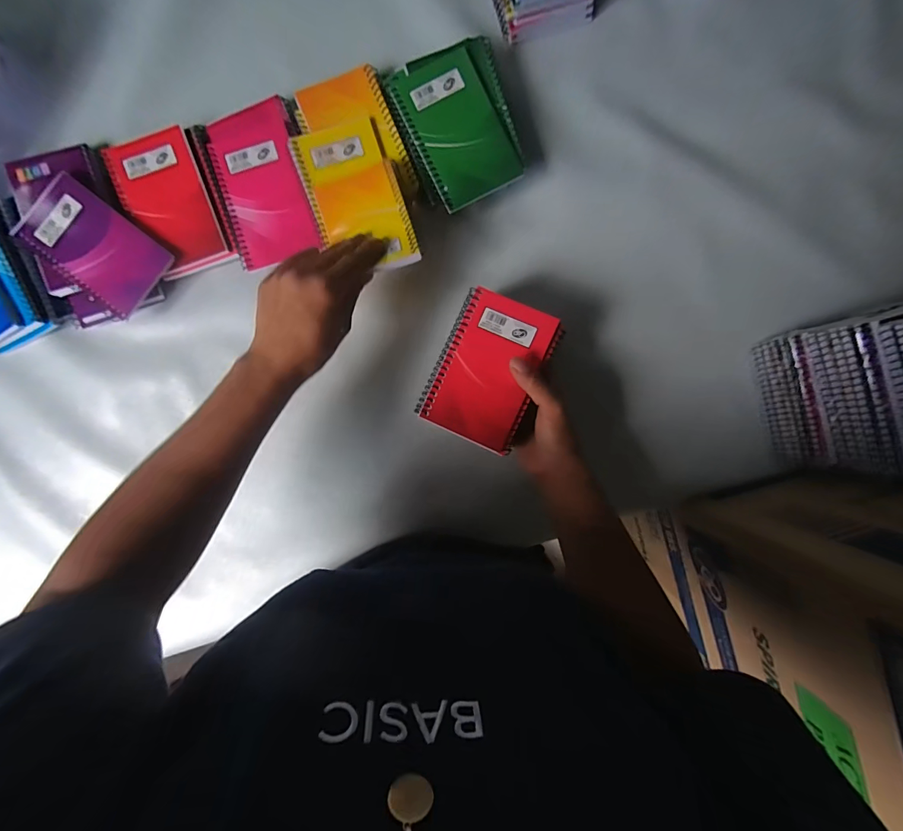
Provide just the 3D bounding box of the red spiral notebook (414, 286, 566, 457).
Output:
[{"bbox_3d":[0.034,-0.042,0.363,0.091,0.017,0.130,25,92,-3],"label":"red spiral notebook"}]

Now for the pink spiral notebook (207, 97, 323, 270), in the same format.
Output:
[{"bbox_3d":[-0.189,-0.230,0.398,0.084,0.010,0.154,-16,93,-1],"label":"pink spiral notebook"}]

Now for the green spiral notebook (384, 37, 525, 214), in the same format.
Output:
[{"bbox_3d":[0.008,-0.279,0.386,0.097,0.010,0.142,-22,94,0],"label":"green spiral notebook"}]

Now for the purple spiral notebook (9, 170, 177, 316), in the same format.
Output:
[{"bbox_3d":[-0.350,-0.167,0.395,0.134,0.011,0.078,40,91,-3],"label":"purple spiral notebook"}]

